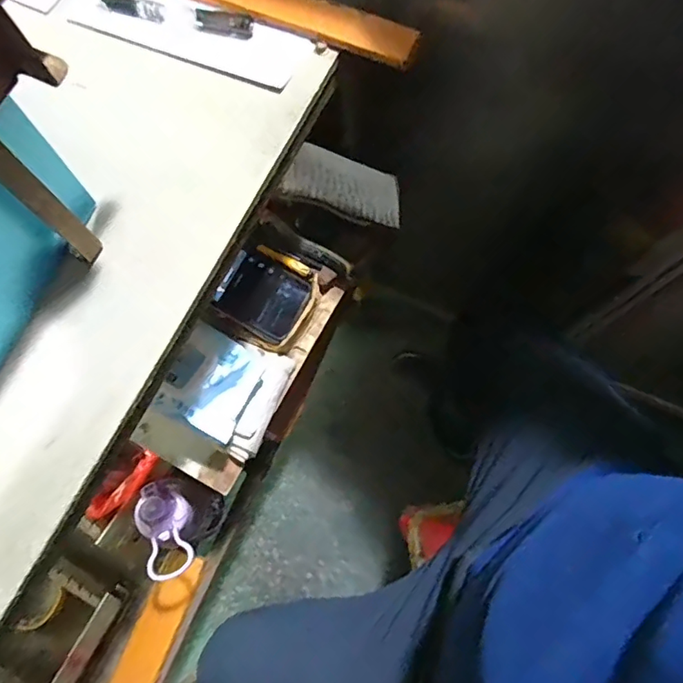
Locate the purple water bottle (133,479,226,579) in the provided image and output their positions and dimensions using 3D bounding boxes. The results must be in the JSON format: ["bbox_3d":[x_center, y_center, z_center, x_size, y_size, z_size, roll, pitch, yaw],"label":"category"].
[{"bbox_3d":[-0.217,0.253,0.708,0.065,0.186,0.115,-29,74,-6],"label":"purple water bottle"}]

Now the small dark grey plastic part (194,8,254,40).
[{"bbox_3d":[-0.098,-0.261,0.416,0.049,0.011,0.015,14,74,6],"label":"small dark grey plastic part"}]

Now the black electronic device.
[{"bbox_3d":[-0.088,-0.053,0.574,0.090,0.025,0.081,29,75,-4],"label":"black electronic device"}]

